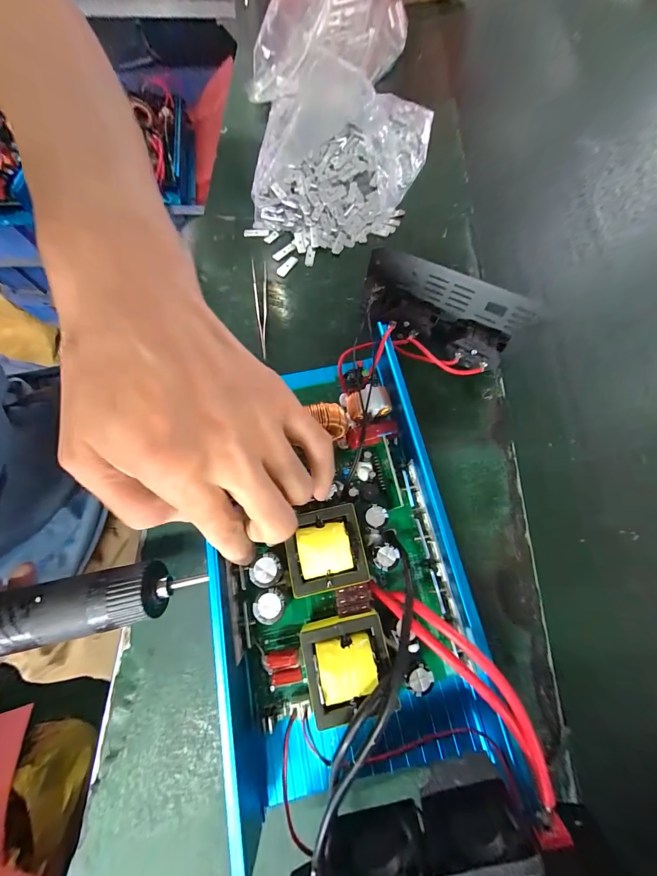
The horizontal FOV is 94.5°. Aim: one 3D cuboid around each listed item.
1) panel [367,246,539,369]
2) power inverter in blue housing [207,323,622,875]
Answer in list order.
[{"bbox_3d":[0.086,-0.098,0.244,0.125,0.049,0.053,28,75,10],"label":"panel"},{"bbox_3d":[0.001,0.068,0.173,0.157,0.076,0.268,-15,73,-3],"label":"power inverter in blue housing"}]

